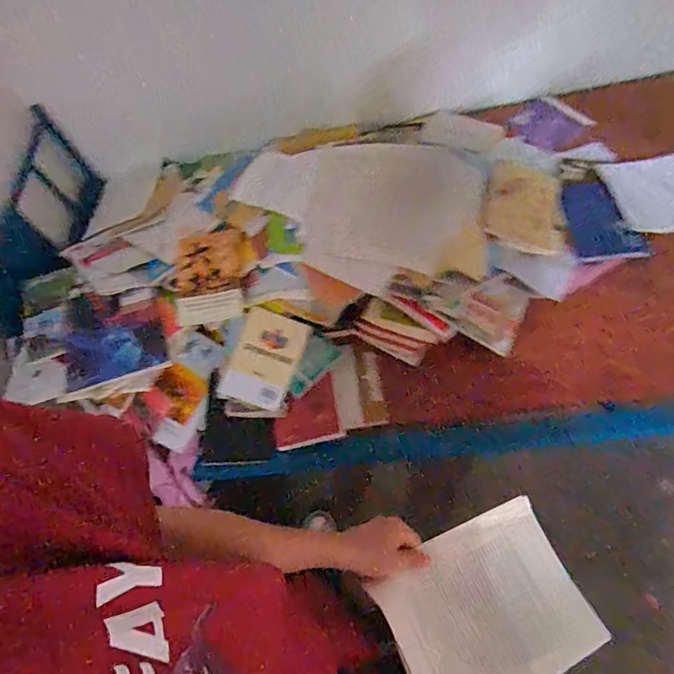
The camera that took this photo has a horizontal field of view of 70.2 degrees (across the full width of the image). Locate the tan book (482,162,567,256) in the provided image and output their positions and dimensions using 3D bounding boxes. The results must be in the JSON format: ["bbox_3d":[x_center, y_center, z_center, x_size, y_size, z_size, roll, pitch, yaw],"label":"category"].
[{"bbox_3d":[0.428,-0.296,1.091,0.203,0.011,0.205,11,75,-12],"label":"tan book"}]

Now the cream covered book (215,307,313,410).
[{"bbox_3d":[-0.167,0.053,1.112,0.155,0.023,0.215,22,92,-6],"label":"cream covered book"}]

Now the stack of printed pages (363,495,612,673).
[{"bbox_3d":[0.195,0.345,0.616,0.224,0.039,0.190,-23,58,-10],"label":"stack of printed pages"}]

